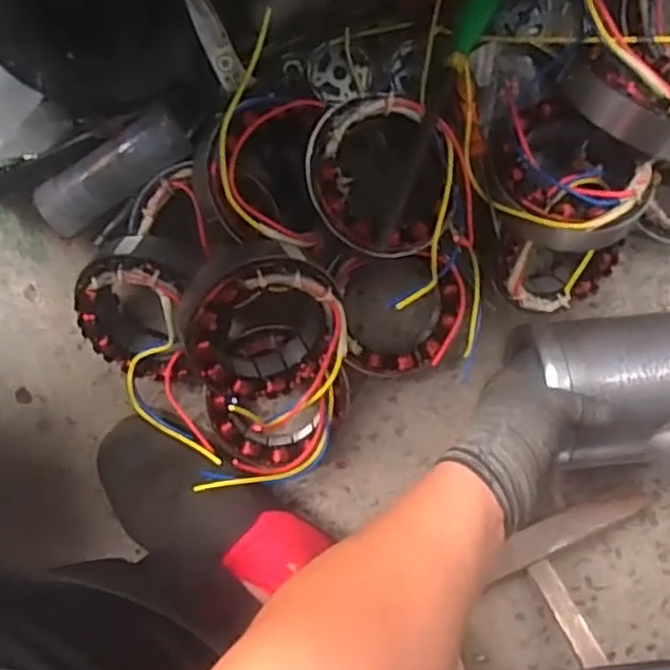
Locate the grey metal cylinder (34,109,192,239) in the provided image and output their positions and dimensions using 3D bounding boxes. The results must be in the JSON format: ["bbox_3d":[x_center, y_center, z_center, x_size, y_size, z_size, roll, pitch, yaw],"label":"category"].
[{"bbox_3d":[-0.171,-0.127,0.564,0.123,0.047,0.048,-31,99,0],"label":"grey metal cylinder"}]

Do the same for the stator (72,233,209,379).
[{"bbox_3d":[-0.150,-0.023,0.550,0.090,0.057,0.112,21,136,5],"label":"stator"}]

